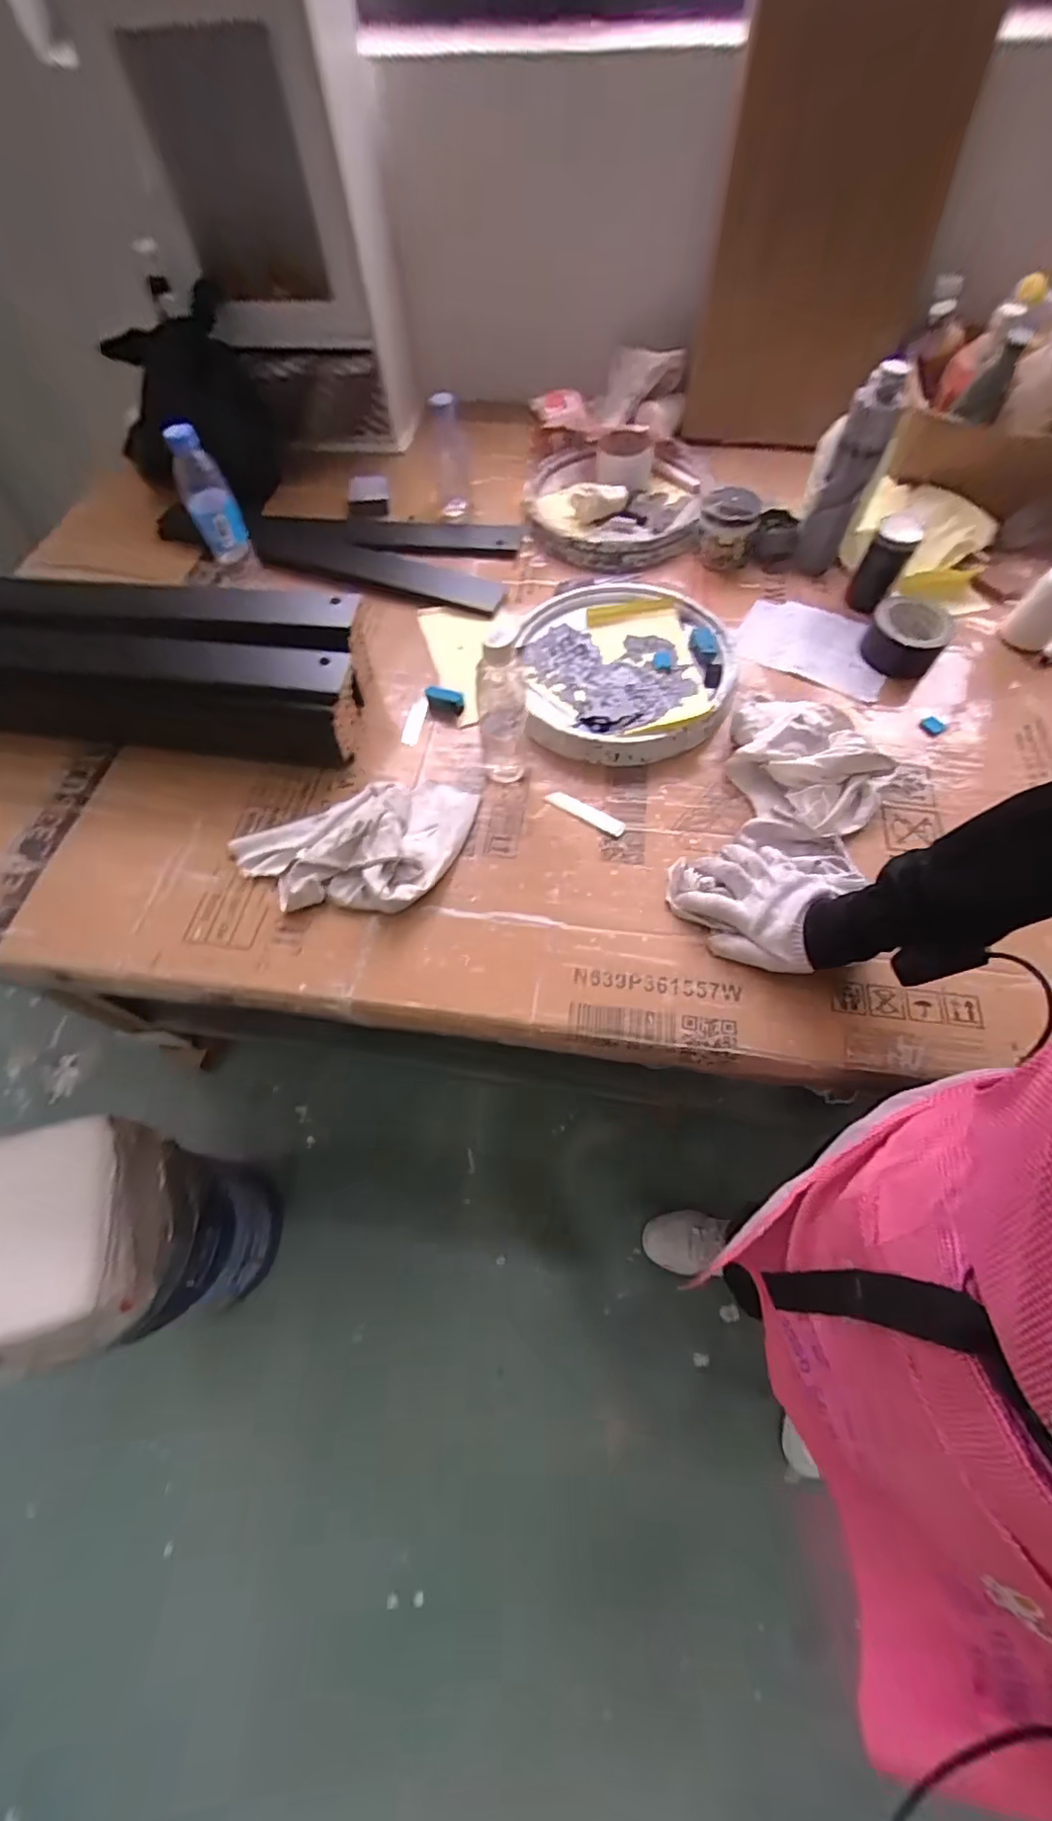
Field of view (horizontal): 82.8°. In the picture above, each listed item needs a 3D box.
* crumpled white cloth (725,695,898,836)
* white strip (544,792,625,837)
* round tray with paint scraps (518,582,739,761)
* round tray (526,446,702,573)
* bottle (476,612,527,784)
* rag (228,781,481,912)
[{"bbox_3d":[0.321,-0.170,0.686,0.149,0.056,0.178,-15,63,-6],"label":"crumpled white cloth"},{"bbox_3d":[0.070,-0.115,0.697,0.099,0.006,0.018,31,67,17],"label":"white strip"},{"bbox_3d":[0.130,-0.326,0.783,0.281,0.047,0.308,-5,62,-1],"label":"round tray with paint scraps"},{"bbox_3d":[0.135,-0.646,0.949,0.258,0.051,0.275,-1,62,2],"label":"round tray"},{"bbox_3d":[-0.028,-0.223,0.653,0.052,0.193,0.054,-3,62,0],"label":"bottle"},{"bbox_3d":[-0.192,-0.083,0.660,0.254,0.042,0.169,-1,62,1],"label":"rag"}]

